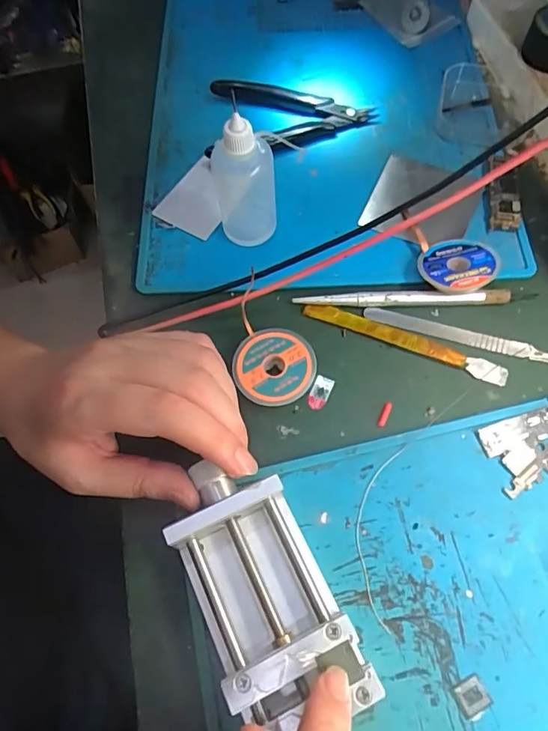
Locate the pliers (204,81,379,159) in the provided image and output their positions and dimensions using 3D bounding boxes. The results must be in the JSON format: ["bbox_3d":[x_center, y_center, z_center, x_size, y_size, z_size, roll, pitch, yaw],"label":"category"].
[{"bbox_3d":[0.012,-0.180,0.356,0.118,0.014,0.071,-1,65,3],"label":"pliers"}]

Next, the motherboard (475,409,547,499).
[{"bbox_3d":[0.133,0.044,0.254,0.043,0.004,0.035,-18,65,-5],"label":"motherboard"}]

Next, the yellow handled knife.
[{"bbox_3d":[0.076,-0.015,0.286,0.121,0.004,0.011,21,68,13],"label":"yellow handled knife"}]

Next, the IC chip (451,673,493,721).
[{"bbox_3d":[0.086,0.144,0.211,0.014,0.004,0.013,-27,66,-9],"label":"IC chip"}]

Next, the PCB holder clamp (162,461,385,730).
[{"bbox_3d":[-0.007,0.099,0.217,0.055,0.028,0.113,-26,66,-8],"label":"PCB holder clamp"}]

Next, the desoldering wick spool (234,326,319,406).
[{"bbox_3d":[0.000,0.002,0.278,0.045,0.013,0.044,-1,65,3],"label":"desoldering wick spool"}]

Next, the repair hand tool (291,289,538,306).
[{"bbox_3d":[0.086,-0.041,0.295,0.144,0.008,0.009,-1,65,3],"label":"repair hand tool"}]

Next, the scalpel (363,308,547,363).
[{"bbox_3d":[0.117,-0.016,0.284,0.127,0.004,0.009,15,67,10],"label":"scalpel"}]

